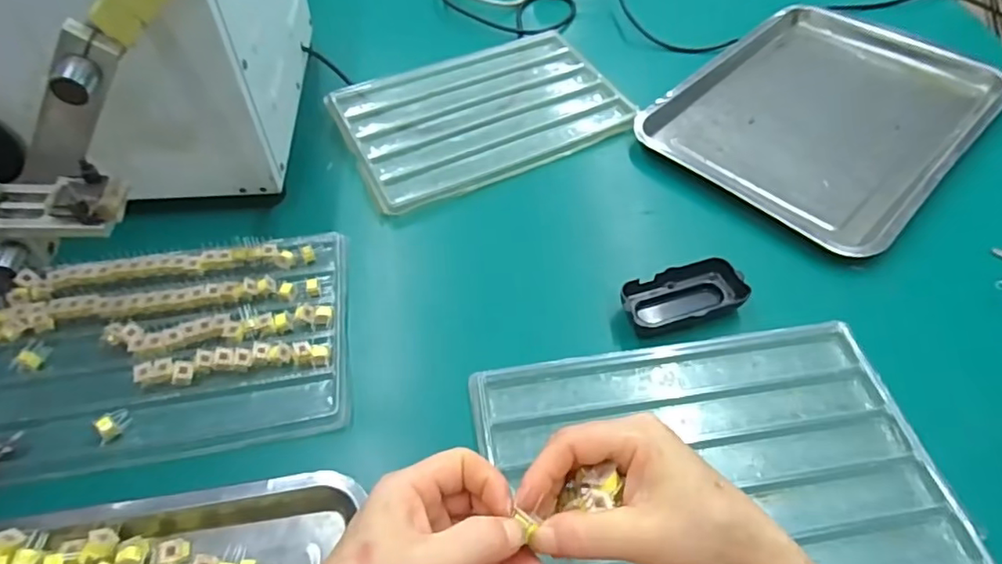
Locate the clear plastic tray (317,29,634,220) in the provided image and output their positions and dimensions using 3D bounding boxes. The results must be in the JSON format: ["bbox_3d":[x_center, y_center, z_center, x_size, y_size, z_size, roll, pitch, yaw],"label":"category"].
[{"bbox_3d":[-0.031,-0.215,0.698,0.319,0.026,0.234,-23,56,-15],"label":"clear plastic tray"}]

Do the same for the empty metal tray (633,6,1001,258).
[{"bbox_3d":[0.377,-0.203,0.672,0.374,0.036,0.295,-36,60,-23],"label":"empty metal tray"}]

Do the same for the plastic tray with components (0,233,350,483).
[{"bbox_3d":[-0.300,0.054,0.503,0.322,0.036,0.218,-8,53,-4],"label":"plastic tray with components"}]

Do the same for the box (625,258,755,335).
[{"bbox_3d":[0.164,0.013,0.517,0.108,0.023,0.052,-18,54,-11],"label":"box"}]

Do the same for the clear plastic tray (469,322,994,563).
[{"bbox_3d":[0.153,0.140,0.429,0.324,0.026,0.211,-7,53,-4],"label":"clear plastic tray"}]

